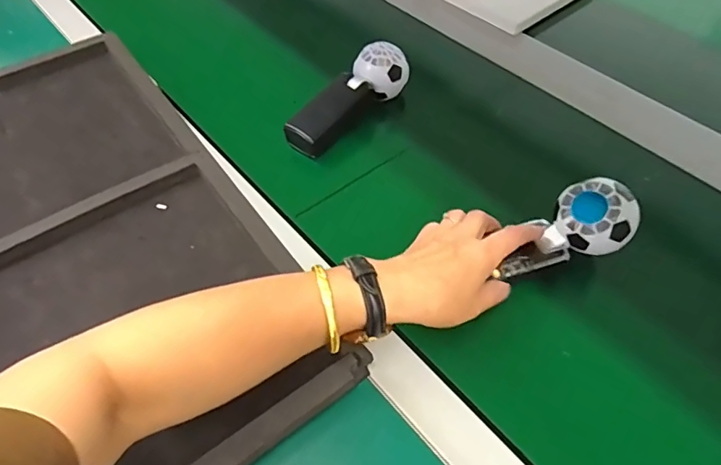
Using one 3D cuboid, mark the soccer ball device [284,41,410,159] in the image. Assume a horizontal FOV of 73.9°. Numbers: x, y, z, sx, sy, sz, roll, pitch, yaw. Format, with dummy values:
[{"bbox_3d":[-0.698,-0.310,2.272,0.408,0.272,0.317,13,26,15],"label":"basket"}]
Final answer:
[{"bbox_3d":[-0.016,-0.148,0.529,0.050,0.053,0.160,37,60,24],"label":"soccer ball device"}]

